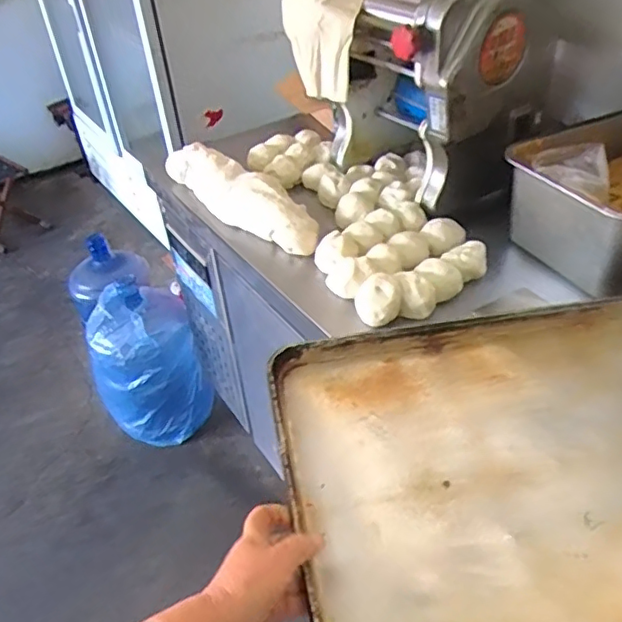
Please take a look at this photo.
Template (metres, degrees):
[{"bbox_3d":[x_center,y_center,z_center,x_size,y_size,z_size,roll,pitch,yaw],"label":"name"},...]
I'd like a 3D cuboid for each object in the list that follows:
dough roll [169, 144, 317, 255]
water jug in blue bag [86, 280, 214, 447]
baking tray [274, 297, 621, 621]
[{"bbox_3d":[-0.129,-0.218,1.094,0.107,0.063,0.426,-29,46,-27],"label":"dough roll"},{"bbox_3d":[-0.443,0.160,1.625,0.263,0.424,0.222,-27,45,-24],"label":"water jug in blue bag"},{"bbox_3d":[0.277,0.145,0.589,0.585,0.050,0.407,-10,40,-6],"label":"baking tray"}]

